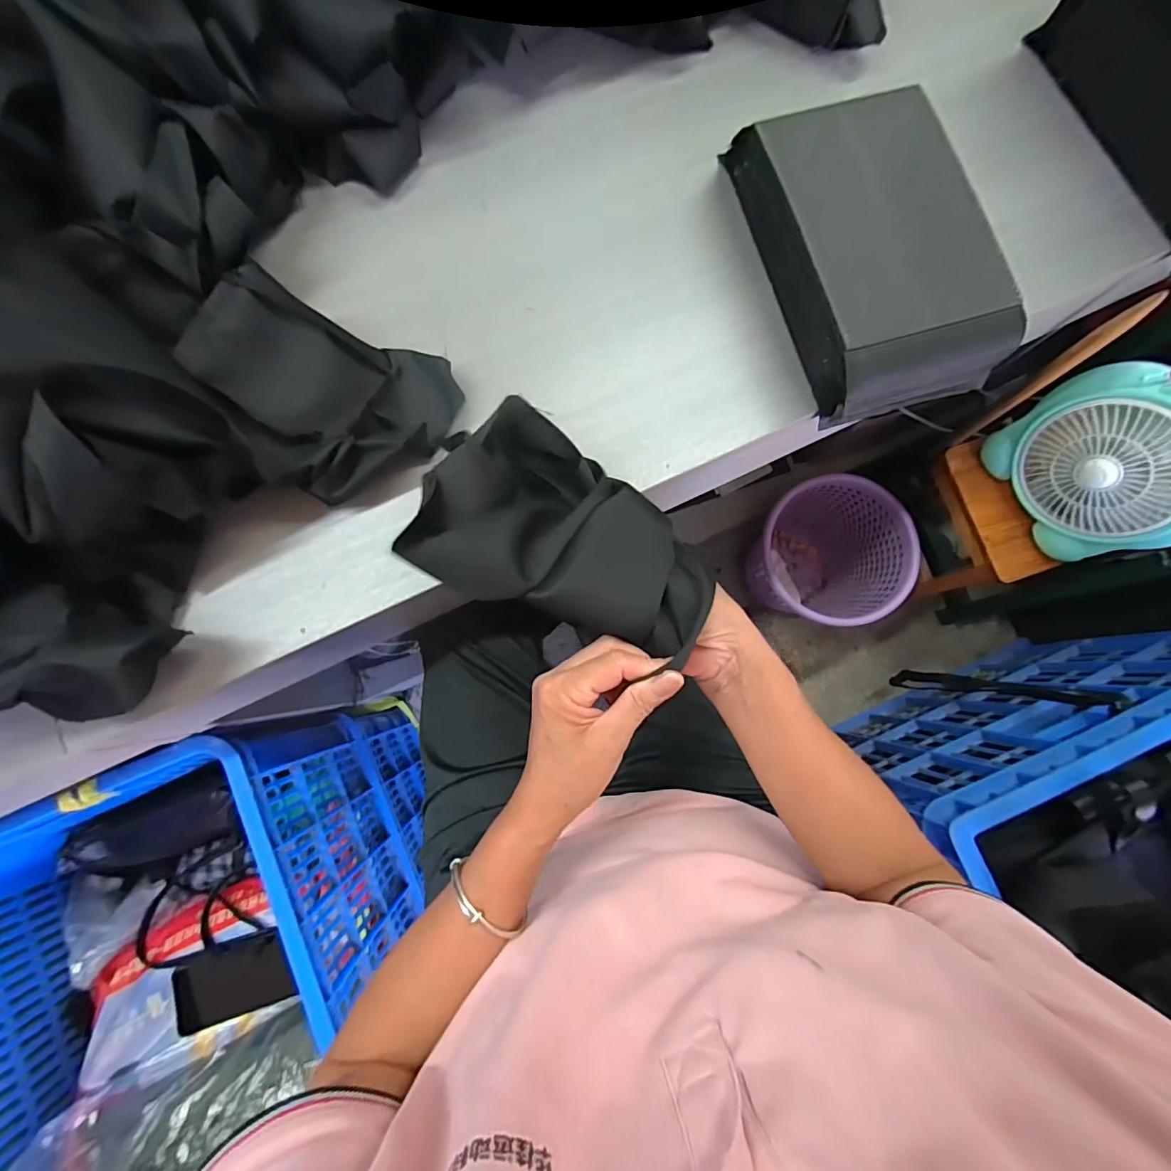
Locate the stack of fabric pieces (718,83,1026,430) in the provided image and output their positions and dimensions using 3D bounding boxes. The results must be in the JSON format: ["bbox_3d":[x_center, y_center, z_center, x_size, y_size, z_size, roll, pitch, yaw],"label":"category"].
[{"bbox_3d":[0.244,-0.295,0.442,0.153,0.075,0.279,-17,82,-5],"label":"stack of fabric pieces"}]

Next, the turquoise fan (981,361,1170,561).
[{"bbox_3d":[0.700,-0.160,0.668,0.078,0.218,0.244,-27,83,-6],"label":"turquoise fan"}]

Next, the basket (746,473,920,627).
[{"bbox_3d":[0.460,-0.043,1.042,0.264,0.307,0.263,0,81,-2],"label":"basket"}]

